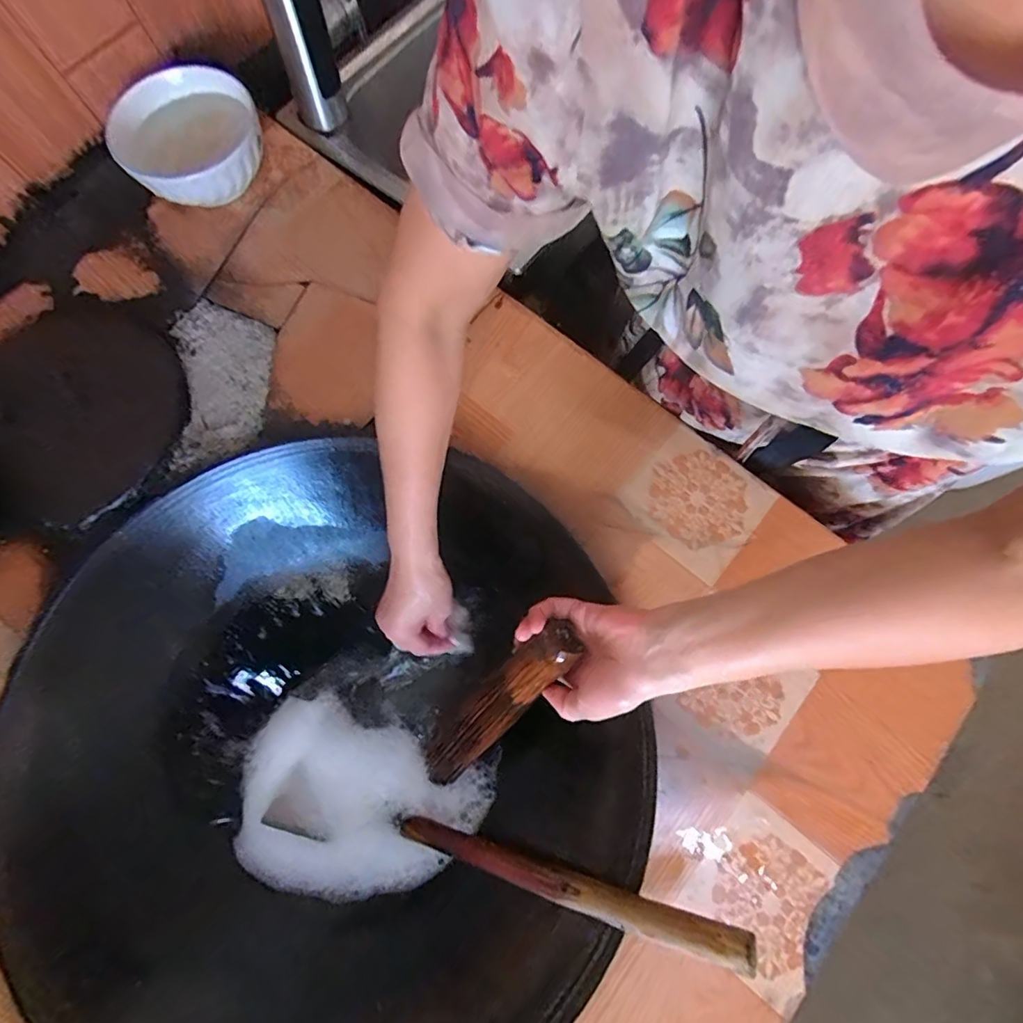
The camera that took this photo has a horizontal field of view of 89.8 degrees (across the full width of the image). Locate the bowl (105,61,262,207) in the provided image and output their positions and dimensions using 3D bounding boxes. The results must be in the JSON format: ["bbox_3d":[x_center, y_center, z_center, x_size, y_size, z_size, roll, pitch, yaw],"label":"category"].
[{"bbox_3d":[-0.355,-0.408,0.575,0.144,0.083,0.150,0,75,-1],"label":"bowl"}]

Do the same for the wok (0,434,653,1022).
[{"bbox_3d":[-0.187,0.229,0.509,0.516,0.147,0.548,0,75,-1],"label":"wok"}]

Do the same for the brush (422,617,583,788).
[{"bbox_3d":[-0.021,0.187,0.485,0.049,0.035,0.248,43,122,9],"label":"brush"}]

